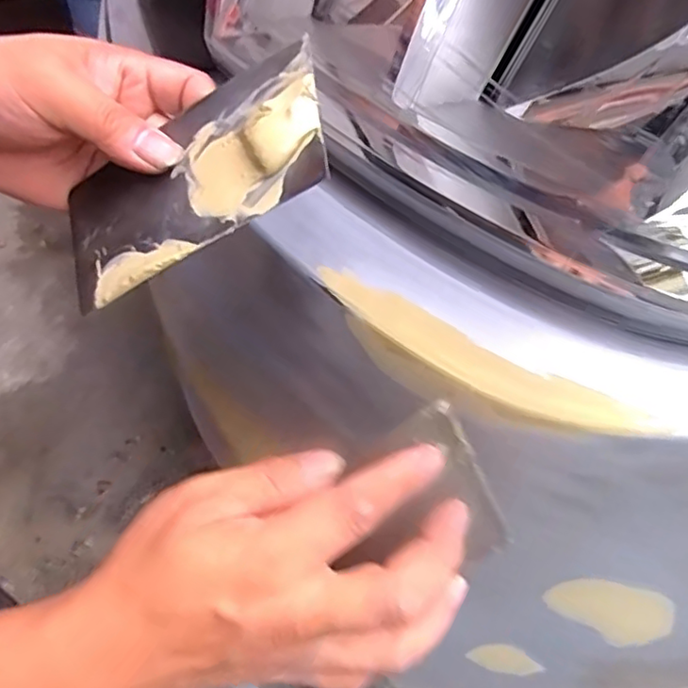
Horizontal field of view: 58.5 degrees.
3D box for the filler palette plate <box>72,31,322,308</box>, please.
[{"bbox_3d":[-0.068,-0.071,0.265,0.131,0.010,0.070,-26,63,17],"label":"filler palette plate"}]

